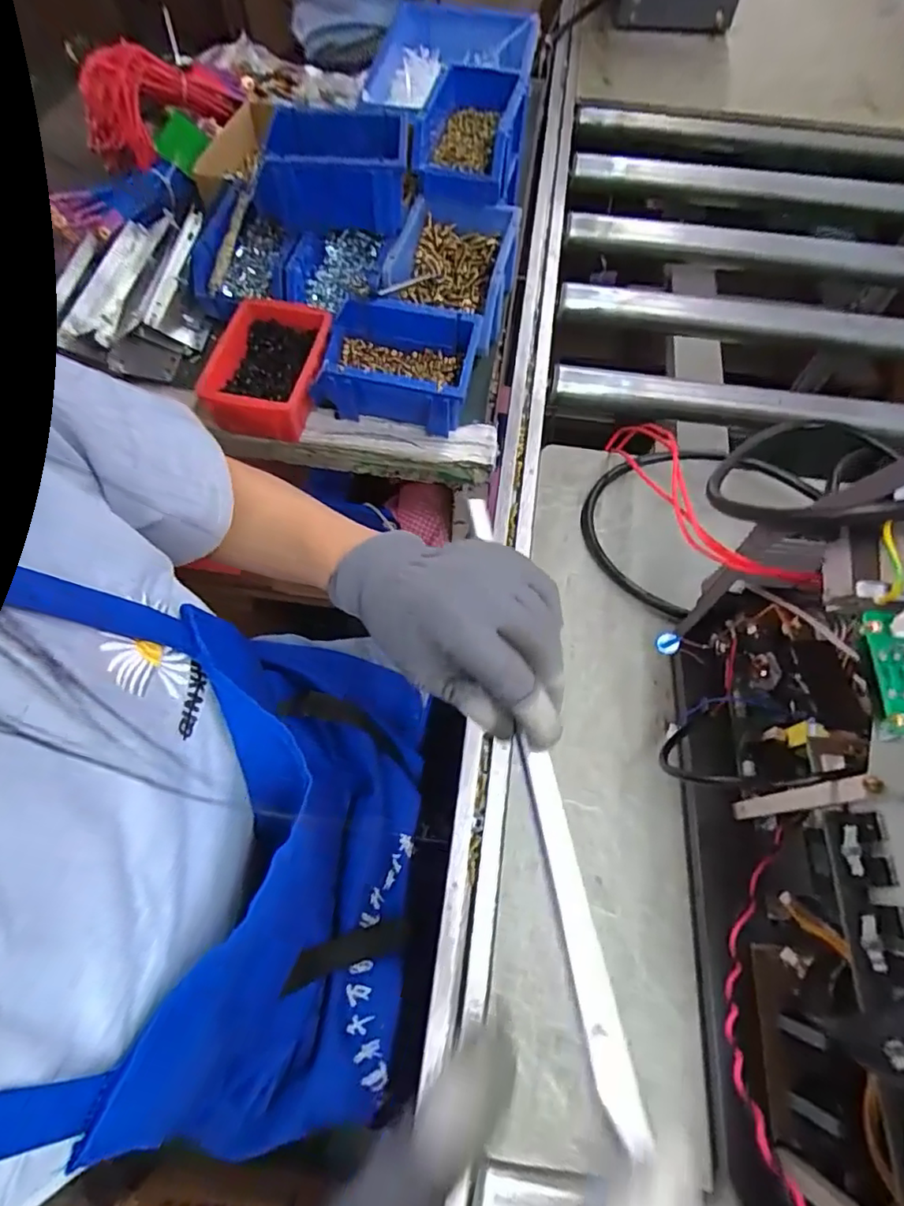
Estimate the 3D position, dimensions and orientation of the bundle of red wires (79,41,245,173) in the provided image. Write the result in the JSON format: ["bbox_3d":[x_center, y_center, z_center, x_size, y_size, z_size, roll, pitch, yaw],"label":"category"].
[{"bbox_3d":[-0.365,-0.635,0.719,0.088,0.091,0.192,37,71,14],"label":"bundle of red wires"}]

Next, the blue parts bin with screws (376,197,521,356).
[{"bbox_3d":[-0.002,-0.364,0.634,0.125,0.062,0.177,12,67,4],"label":"blue parts bin with screws"}]

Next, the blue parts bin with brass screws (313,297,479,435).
[{"bbox_3d":[-0.057,-0.239,0.586,0.155,0.071,0.098,11,67,4],"label":"blue parts bin with brass screws"}]

